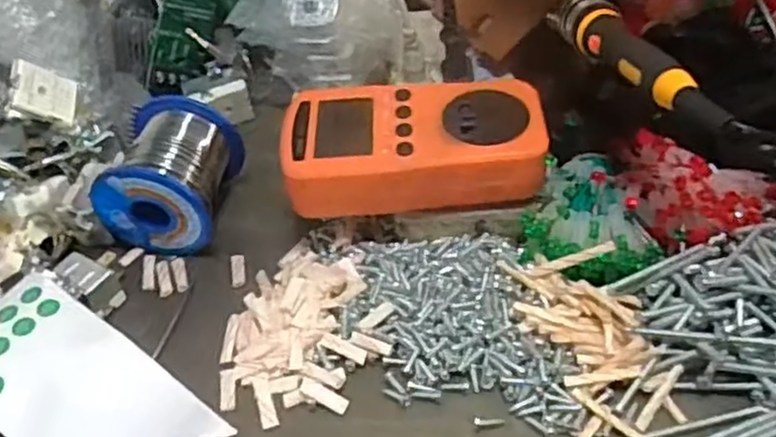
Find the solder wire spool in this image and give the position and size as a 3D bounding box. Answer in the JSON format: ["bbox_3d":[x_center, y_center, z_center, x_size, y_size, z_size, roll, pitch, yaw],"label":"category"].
[{"bbox_3d":[-0.119,-0.024,0.391,0.062,0.054,0.075,4,49,9],"label":"solder wire spool"}]

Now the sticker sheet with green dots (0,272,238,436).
[{"bbox_3d":[-0.139,0.078,0.314,0.118,0.011,0.061,38,64,7],"label":"sticker sheet with green dots"}]

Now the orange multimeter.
[{"bbox_3d":[0.013,-0.037,0.355,0.125,0.028,0.065,-4,48,3],"label":"orange multimeter"}]

